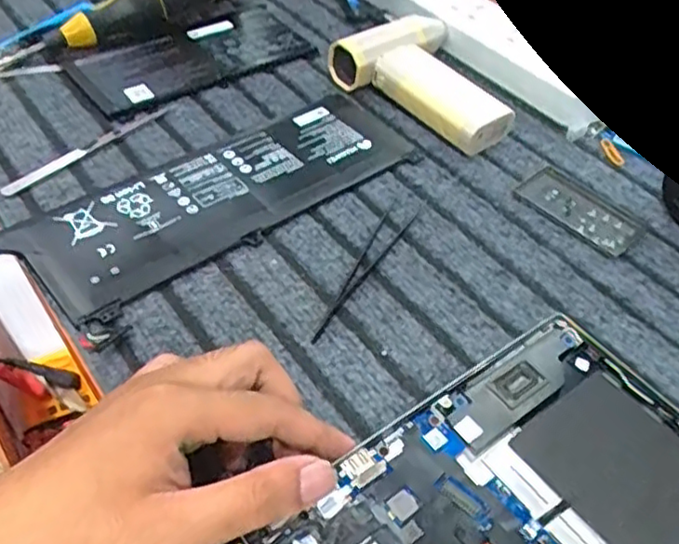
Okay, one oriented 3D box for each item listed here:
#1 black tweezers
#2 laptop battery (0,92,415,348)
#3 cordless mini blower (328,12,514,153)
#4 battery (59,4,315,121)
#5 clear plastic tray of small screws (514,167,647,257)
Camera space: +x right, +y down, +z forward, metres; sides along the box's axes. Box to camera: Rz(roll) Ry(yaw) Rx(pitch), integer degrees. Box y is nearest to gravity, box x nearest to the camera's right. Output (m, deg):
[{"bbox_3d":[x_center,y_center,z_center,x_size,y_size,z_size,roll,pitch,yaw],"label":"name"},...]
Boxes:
[{"bbox_3d":[0.015,-0.007,0.392,0.017,0.004,0.133,26,50,18],"label":"black tweezers"},{"bbox_3d":[-0.070,-0.054,0.421,0.256,0.009,0.096,-34,59,-31],"label":"laptop battery"},{"bbox_3d":[0.077,-0.148,0.507,0.104,0.031,0.140,-34,58,-30],"label":"cordless mini blower"},{"bbox_3d":[-0.114,-0.176,0.527,0.186,0.012,0.087,-30,56,-28],"label":"battery"},{"bbox_3d":[0.159,-0.041,0.436,0.044,0.004,0.079,-33,58,-30],"label":"clear plastic tray of small screws"}]

